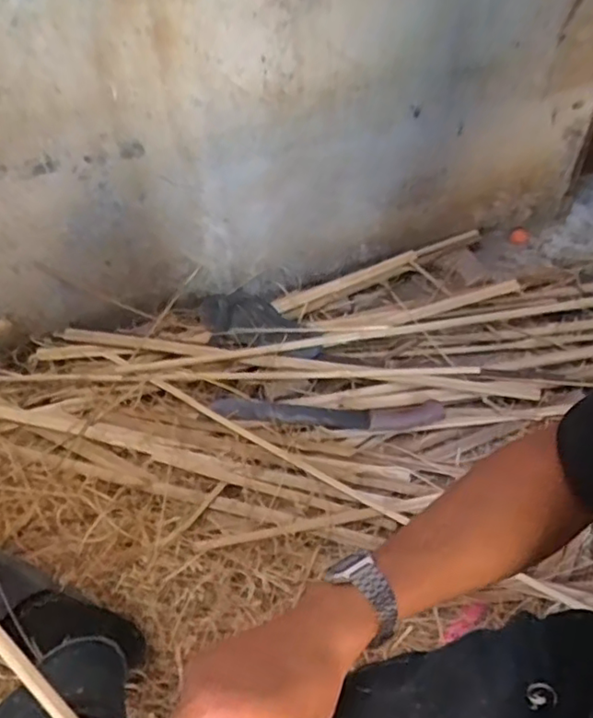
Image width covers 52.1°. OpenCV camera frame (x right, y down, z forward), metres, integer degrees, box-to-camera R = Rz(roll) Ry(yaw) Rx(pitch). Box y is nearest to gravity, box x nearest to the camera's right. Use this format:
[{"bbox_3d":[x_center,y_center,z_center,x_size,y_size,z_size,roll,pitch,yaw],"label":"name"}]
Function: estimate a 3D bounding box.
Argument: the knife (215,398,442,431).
[{"bbox_3d":[0.056,0.090,1.036,0.385,0.040,0.048,0,50,2],"label":"knife"}]

